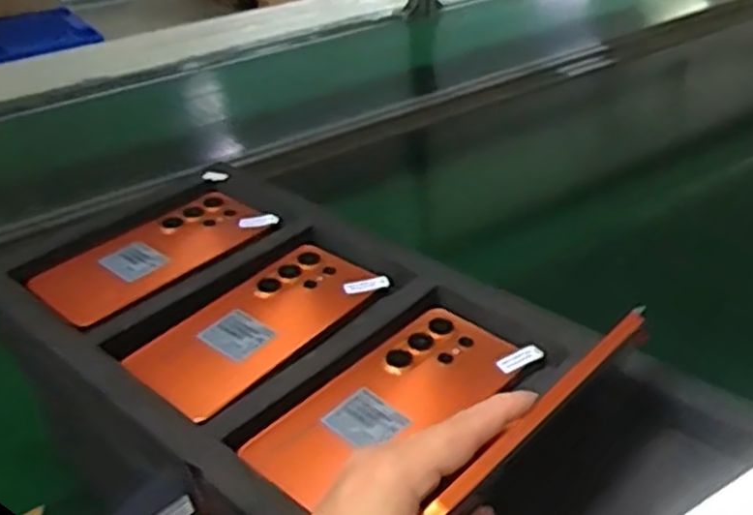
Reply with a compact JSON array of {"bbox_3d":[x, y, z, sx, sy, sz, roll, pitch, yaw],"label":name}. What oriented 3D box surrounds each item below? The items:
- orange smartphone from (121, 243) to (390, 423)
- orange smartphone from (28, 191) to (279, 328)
[{"bbox_3d":[-0.072,0.042,0.495,0.075,0.016,0.162,23,41,33],"label":"orange smartphone"},{"bbox_3d":[-0.160,-0.004,0.560,0.083,0.013,0.166,25,42,35],"label":"orange smartphone"}]

